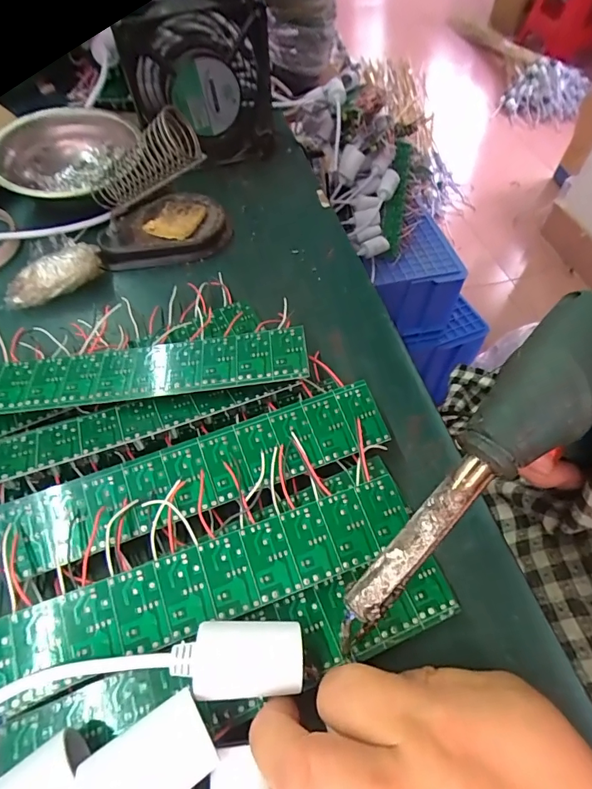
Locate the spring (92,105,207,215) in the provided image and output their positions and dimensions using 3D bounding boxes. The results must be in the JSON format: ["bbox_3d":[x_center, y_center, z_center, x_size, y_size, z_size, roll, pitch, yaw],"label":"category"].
[{"bbox_3d":[-0.117,-0.167,0.316,0.127,0.034,0.043,6,50,45],"label":"spring"}]

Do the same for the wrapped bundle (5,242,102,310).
[{"bbox_3d":[-0.179,-0.087,0.317,0.073,0.033,0.021,-33,64,-19],"label":"wrapped bundle"}]

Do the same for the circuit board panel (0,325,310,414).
[{"bbox_3d":[-0.096,-0.013,0.248,0.201,0.004,0.039,-7,55,1],"label":"circuit board panel"}]

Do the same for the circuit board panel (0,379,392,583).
[{"bbox_3d":[-0.046,0.038,0.222,0.197,0.008,0.037,-19,74,-12],"label":"circuit board panel"}]

